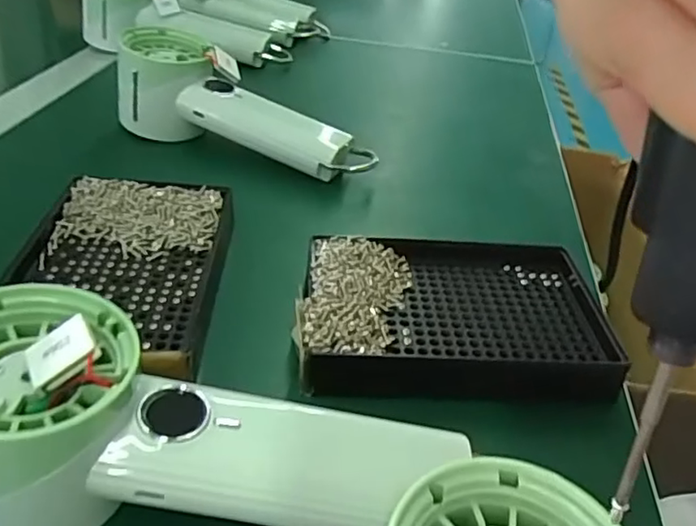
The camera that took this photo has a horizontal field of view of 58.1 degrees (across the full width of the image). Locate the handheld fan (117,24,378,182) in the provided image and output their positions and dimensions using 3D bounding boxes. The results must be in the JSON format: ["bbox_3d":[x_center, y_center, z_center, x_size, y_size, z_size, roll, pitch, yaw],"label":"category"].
[{"bbox_3d":[-0.071,-0.111,0.442,0.184,0.067,0.063,15,36,12],"label":"handheld fan"}]

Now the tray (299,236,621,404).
[{"bbox_3d":[0.051,0.023,0.299,0.146,0.025,0.092,3,36,-6],"label":"tray"}]

